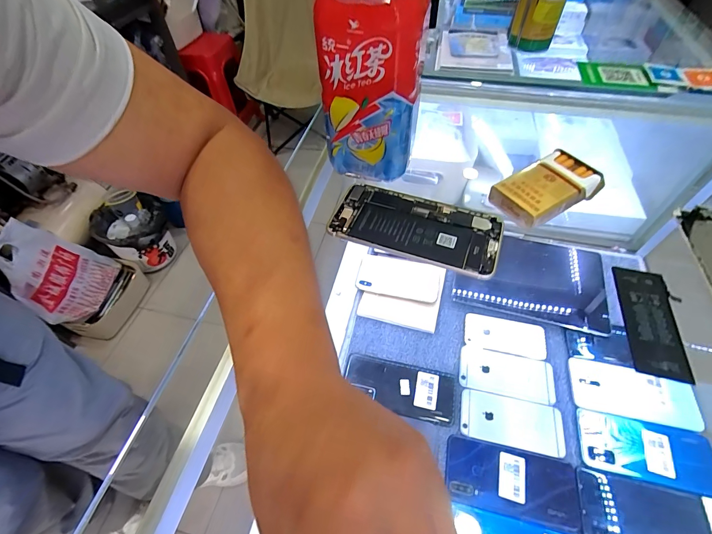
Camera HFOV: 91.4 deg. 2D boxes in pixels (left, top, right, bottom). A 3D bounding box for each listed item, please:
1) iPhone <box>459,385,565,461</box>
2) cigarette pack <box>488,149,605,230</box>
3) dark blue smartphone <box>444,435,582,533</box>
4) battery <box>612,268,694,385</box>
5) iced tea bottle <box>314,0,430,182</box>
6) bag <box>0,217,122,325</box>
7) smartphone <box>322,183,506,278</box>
[{"bbox_3d":[0.214,0.214,0.480,0.135,0.004,0.065,10,53,10],"label":"iPhone"},{"bbox_3d":[0.185,-0.077,0.339,0.092,0.027,0.057,-27,56,-18],"label":"cigarette pack"},{"bbox_3d":[0.194,0.268,0.435,0.157,0.005,0.075,10,53,9],"label":"dark blue smartphone"},{"bbox_3d":[0.226,0.041,0.267,0.036,0.009,0.090,10,53,10],"label":"battery"},{"bbox_3d":[0.011,-0.186,0.314,0.088,0.196,0.098,-6,52,-2],"label":"iced tea bottle"},{"bbox_3d":[-1.006,0.025,1.155,0.042,0.332,0.279,-21,50,24],"label":"bag"},{"bbox_3d":[0.055,-0.039,0.330,0.154,0.007,0.079,16,54,14],"label":"smartphone"}]

